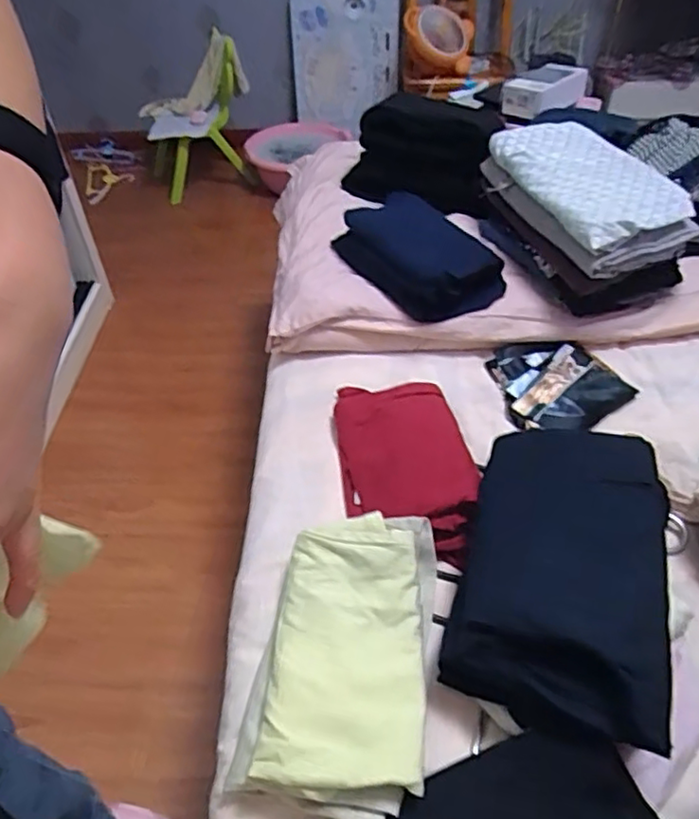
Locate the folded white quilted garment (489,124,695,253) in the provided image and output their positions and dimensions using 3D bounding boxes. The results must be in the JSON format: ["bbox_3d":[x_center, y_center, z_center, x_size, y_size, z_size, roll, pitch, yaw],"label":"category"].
[{"bbox_3d":[0.367,-0.368,0.983,0.196,0.036,0.342,-9,46,-7],"label":"folded white quilted garment"}]

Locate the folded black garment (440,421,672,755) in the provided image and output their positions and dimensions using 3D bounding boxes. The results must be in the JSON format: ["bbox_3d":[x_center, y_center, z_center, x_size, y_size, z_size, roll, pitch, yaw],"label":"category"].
[{"bbox_3d":[0.218,0.146,0.651,0.191,0.082,0.325,13,47,14],"label":"folded black garment"}]

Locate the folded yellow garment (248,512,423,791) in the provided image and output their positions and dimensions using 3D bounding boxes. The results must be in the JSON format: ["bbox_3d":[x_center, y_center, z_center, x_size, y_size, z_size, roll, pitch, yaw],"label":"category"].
[{"bbox_3d":[-0.001,0.223,0.624,0.142,0.025,0.260,3,46,5],"label":"folded yellow garment"}]

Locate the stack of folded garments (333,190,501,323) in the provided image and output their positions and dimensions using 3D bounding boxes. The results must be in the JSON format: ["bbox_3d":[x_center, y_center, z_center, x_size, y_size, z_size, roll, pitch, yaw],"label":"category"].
[{"bbox_3d":[0.111,-0.243,1.005,0.160,0.088,0.247,-33,53,-27],"label":"stack of folded garments"}]

